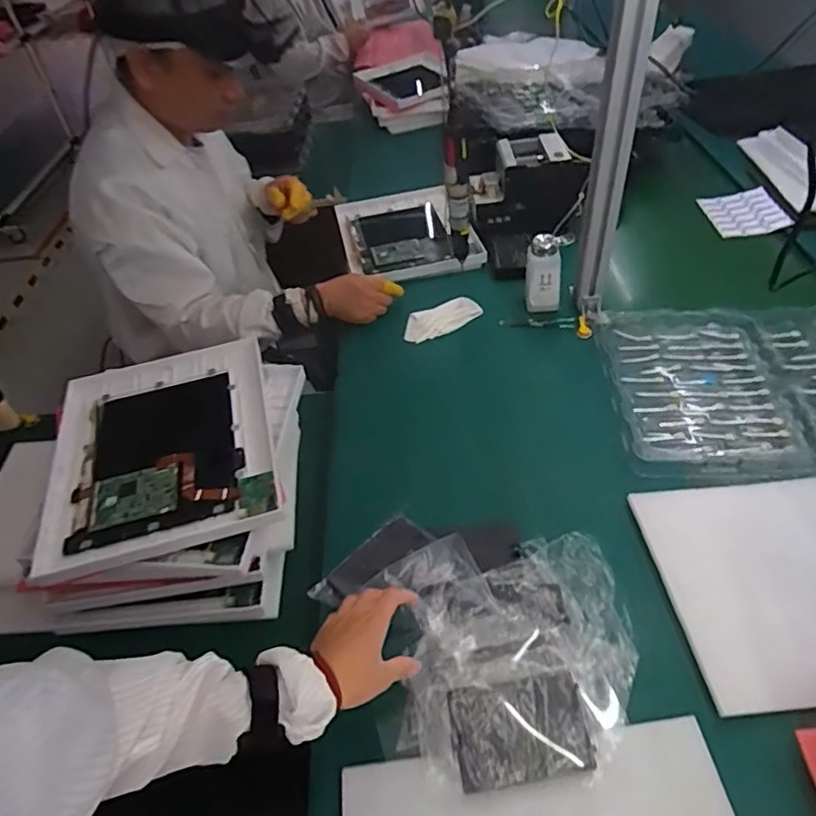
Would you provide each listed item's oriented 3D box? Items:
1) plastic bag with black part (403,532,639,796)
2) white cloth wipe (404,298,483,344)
[{"bbox_3d":[0.111,0.244,0.579,0.223,0.052,0.201,-14,46,-7],"label":"plastic bag with black part"},{"bbox_3d":[0.057,-0.151,1.007,0.135,0.008,0.065,-17,60,-3],"label":"white cloth wipe"}]

